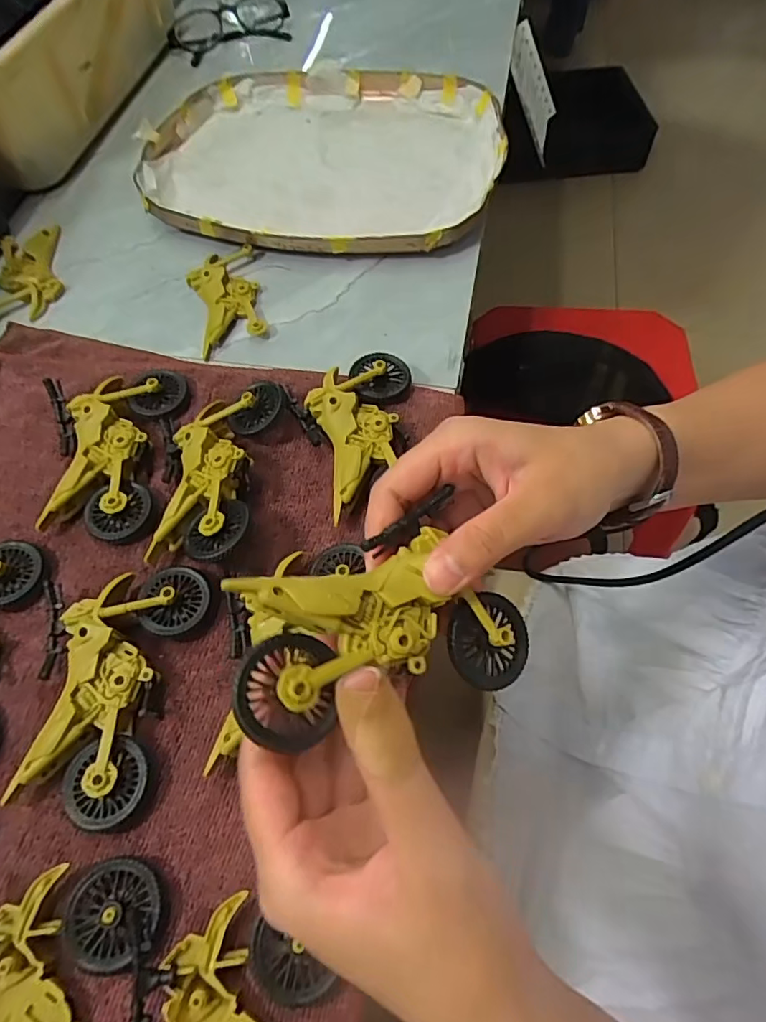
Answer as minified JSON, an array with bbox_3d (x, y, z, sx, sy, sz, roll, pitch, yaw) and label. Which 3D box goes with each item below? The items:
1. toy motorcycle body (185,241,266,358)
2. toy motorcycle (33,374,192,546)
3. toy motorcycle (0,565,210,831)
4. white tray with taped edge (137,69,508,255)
[{"bbox_3d":[-0.116,-0.157,0.402,0.049,0.014,0.099,-12,62,-4],"label":"toy motorcycle body"},{"bbox_3d":[-0.164,-0.039,0.325,0.071,0.024,0.116,3,62,4],"label":"toy motorcycle"},{"bbox_3d":[-0.132,0.079,0.259,0.070,0.021,0.114,6,62,5],"label":"toy motorcycle"},{"bbox_3d":[-0.052,-0.305,0.476,0.295,0.027,0.239,6,62,6],"label":"white tray with taped edge"}]

